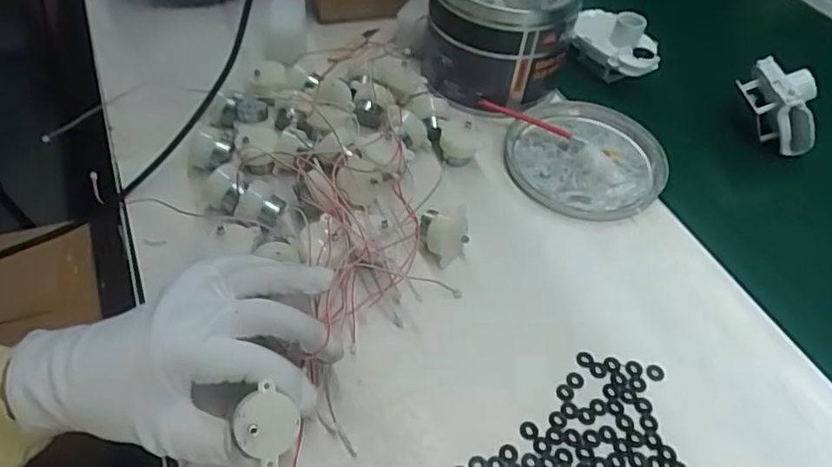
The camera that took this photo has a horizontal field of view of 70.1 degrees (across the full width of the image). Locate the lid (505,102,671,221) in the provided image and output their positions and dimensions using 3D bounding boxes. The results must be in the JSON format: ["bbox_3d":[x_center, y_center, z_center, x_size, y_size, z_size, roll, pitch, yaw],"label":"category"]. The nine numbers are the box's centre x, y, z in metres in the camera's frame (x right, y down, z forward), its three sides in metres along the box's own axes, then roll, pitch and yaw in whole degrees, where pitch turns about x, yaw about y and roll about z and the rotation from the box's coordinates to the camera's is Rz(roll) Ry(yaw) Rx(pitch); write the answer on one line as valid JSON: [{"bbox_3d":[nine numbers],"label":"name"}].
[{"bbox_3d":[0.141,-0.064,0.496,0.128,0.013,0.129,3,50,-3],"label":"lid"}]

